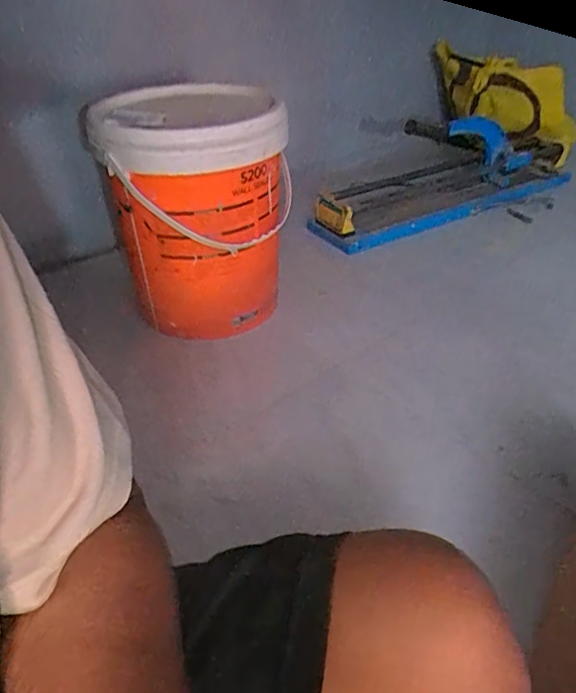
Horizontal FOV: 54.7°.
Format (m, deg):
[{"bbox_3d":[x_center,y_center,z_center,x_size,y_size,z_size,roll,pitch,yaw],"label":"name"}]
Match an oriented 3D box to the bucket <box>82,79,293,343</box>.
[{"bbox_3d":[-0.157,-0.222,0.972,0.270,0.379,0.270,-1,37,1],"label":"bucket"}]

